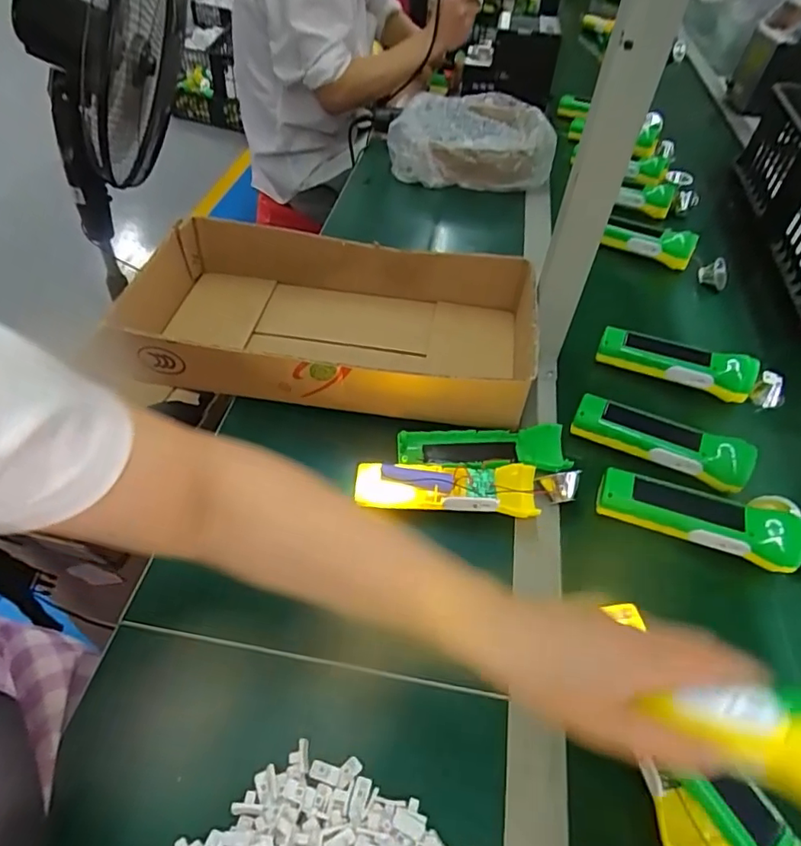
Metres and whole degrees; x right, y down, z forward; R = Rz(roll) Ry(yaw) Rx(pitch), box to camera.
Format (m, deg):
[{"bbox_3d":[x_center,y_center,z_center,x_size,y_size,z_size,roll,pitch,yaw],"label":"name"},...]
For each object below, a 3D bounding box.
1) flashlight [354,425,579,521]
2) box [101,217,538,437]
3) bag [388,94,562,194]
[{"bbox_3d":[0.062,0.043,0.514,0.194,0.041,0.095,2,50,-1],"label":"flashlight"},{"bbox_3d":[-0.080,-0.112,0.616,0.439,0.082,0.218,8,50,4],"label":"box"},{"bbox_3d":[0.132,-0.508,0.990,0.280,0.081,0.244,11,50,7],"label":"bag"}]

